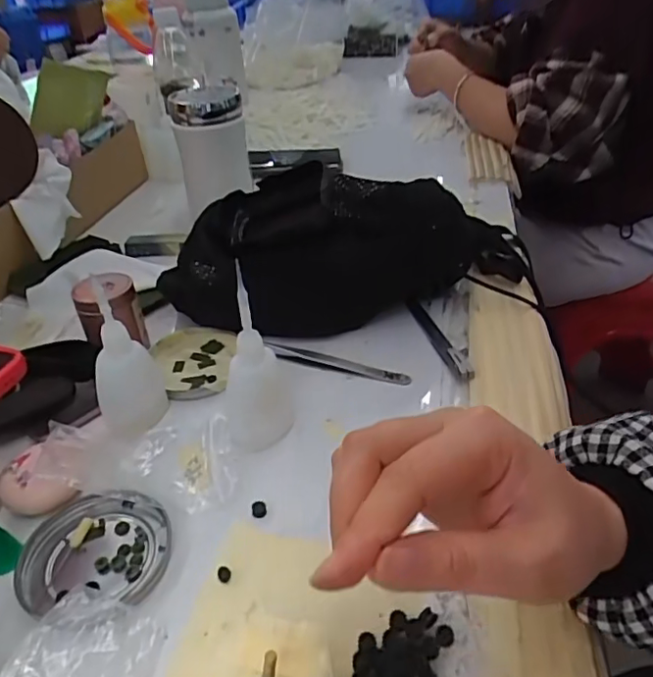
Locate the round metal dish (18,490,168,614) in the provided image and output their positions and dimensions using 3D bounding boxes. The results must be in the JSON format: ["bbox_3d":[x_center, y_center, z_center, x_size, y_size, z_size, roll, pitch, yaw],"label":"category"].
[{"bbox_3d":[-0.127,0.116,0.317,0.078,0.011,0.069,-4,36,0],"label":"round metal dish"}]

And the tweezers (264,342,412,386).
[{"bbox_3d":[0.005,0.020,0.438,0.118,0.008,0.016,11,39,19],"label":"tweezers"}]

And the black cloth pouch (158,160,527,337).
[{"bbox_3d":[0.027,-0.080,0.478,0.329,0.120,0.093,-10,37,-9],"label":"black cloth pouch"}]

